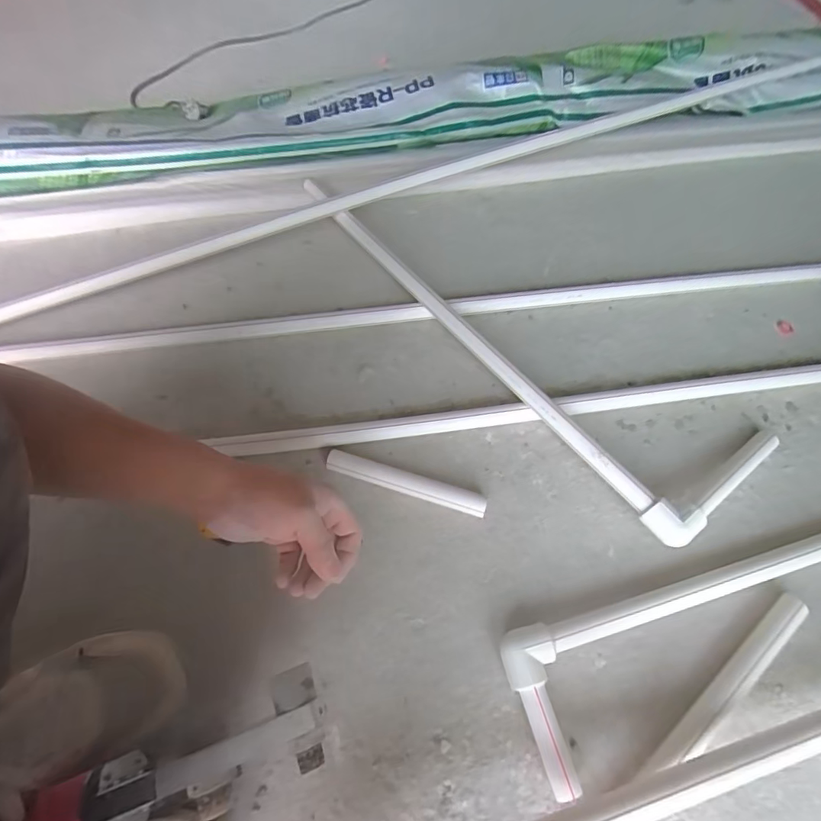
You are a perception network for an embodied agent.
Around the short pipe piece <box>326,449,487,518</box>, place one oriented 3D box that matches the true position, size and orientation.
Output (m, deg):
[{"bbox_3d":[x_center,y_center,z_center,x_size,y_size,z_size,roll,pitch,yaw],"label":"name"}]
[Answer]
[{"bbox_3d":[-0.007,0.087,0.552,0.193,0.028,0.022,17,63,9],"label":"short pipe piece"}]

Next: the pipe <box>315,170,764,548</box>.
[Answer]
[{"bbox_3d":[0.121,-0.159,0.669,0.219,0.062,0.766,-36,67,-18],"label":"pipe"}]

